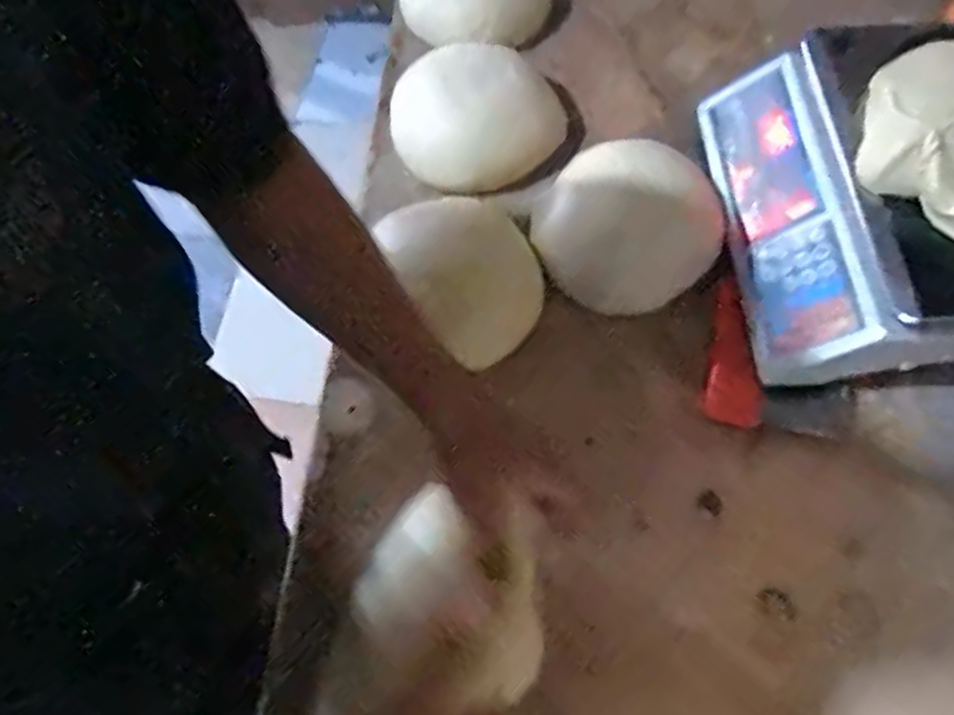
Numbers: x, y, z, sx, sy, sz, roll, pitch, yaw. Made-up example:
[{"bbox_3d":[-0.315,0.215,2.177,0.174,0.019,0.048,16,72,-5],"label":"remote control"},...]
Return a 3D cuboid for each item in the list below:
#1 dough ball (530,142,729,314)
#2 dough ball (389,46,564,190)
[{"bbox_3d":[0.135,-0.119,0.659,0.165,0.079,0.132,15,63,10],"label":"dough ball"},{"bbox_3d":[-0.002,-0.245,0.748,0.173,0.072,0.134,4,61,5],"label":"dough ball"}]

